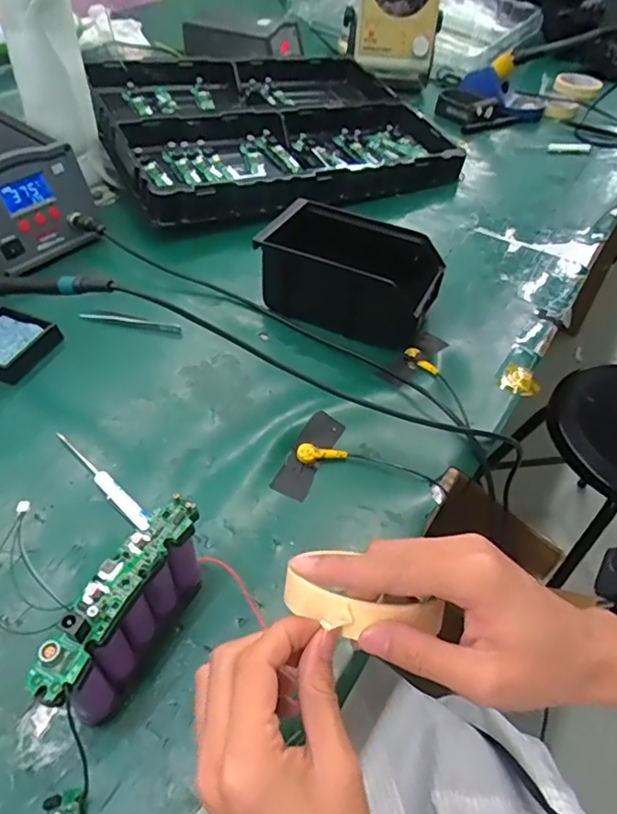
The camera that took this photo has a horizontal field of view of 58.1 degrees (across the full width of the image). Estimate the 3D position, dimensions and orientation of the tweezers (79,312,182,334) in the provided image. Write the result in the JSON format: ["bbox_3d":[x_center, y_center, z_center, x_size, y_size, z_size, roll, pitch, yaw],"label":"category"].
[{"bbox_3d":[-0.177,-0.086,0.555,0.104,0.004,0.011,11,48,6],"label":"tweezers"}]

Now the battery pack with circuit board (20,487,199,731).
[{"bbox_3d":[-0.102,0.117,0.318,0.024,0.095,0.115,22,50,15],"label":"battery pack with circuit board"}]

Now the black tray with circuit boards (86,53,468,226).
[{"bbox_3d":[-0.055,-0.423,0.823,0.484,0.072,0.389,-19,52,-19],"label":"black tray with circuit boards"}]

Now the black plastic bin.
[{"bbox_3d":[0.044,-0.137,0.562,0.170,0.082,0.109,21,50,15],"label":"black plastic bin"}]

